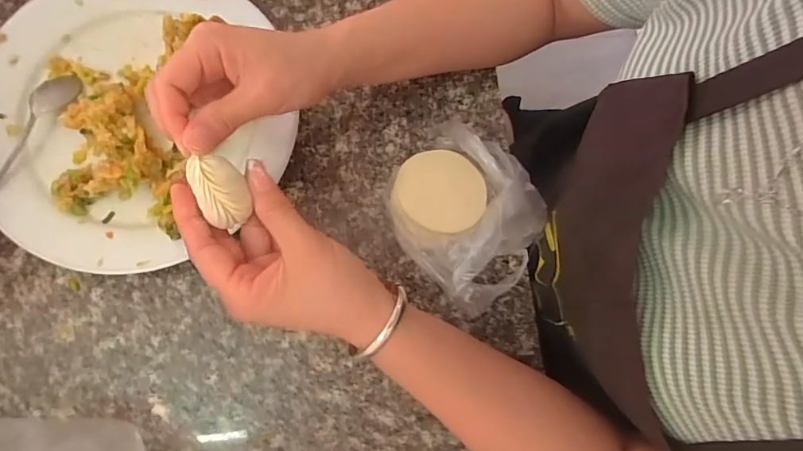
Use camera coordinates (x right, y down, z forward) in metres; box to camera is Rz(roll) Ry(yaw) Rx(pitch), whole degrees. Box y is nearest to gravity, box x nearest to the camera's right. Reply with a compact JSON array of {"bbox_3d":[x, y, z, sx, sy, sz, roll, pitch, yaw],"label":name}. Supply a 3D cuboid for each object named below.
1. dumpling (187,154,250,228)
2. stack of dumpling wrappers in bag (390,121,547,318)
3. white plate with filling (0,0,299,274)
[{"bbox_3d":[-0.103,-0.021,0.267,0.027,0.017,0.040,-28,81,-6],"label":"dumpling"},{"bbox_3d":[0.050,-0.011,0.355,0.106,0.057,0.128,-39,82,-8],"label":"stack of dumpling wrappers in bag"},{"bbox_3d":[-0.216,-0.094,0.370,0.231,0.042,0.253,0,79,-1],"label":"white plate with filling"}]

